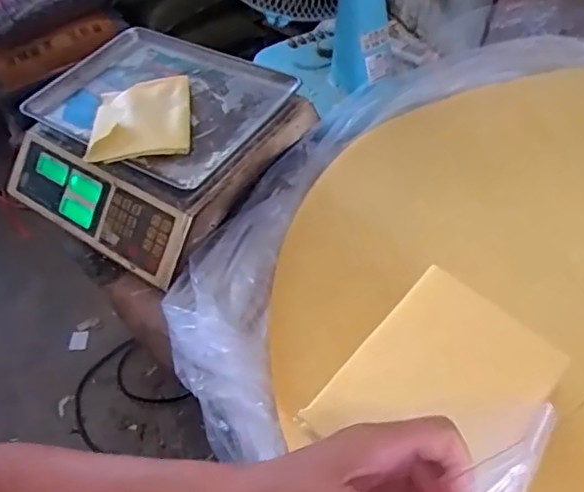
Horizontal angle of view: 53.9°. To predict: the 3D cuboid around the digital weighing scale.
[{"bbox_3d":[-0.188,-0.144,0.774,0.329,0.108,0.294,30,58,28],"label":"digital weighing scale"}]

